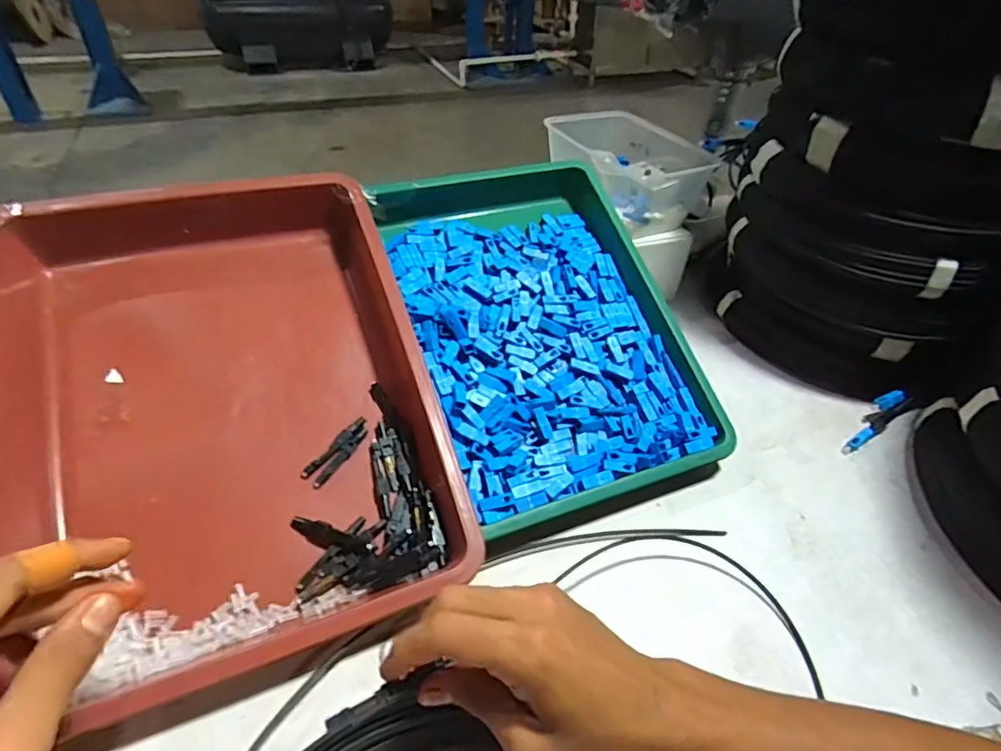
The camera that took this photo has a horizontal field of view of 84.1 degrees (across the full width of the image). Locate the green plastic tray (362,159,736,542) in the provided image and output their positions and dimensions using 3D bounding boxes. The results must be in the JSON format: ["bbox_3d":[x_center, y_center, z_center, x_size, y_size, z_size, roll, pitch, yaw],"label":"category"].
[{"bbox_3d":[0.030,-0.057,0.482,0.213,0.043,0.340,-16,66,-18],"label":"green plastic tray"}]

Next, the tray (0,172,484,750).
[{"bbox_3d":[-0.191,0.016,0.392,0.262,0.055,0.344,-15,68,-20],"label":"tray"}]

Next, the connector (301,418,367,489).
[{"bbox_3d":[-0.119,0.056,0.410,0.016,0.008,0.059,29,65,25],"label":"connector"}]

